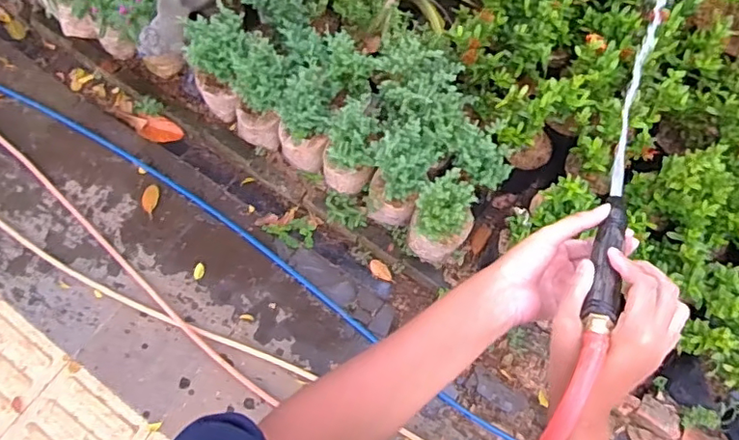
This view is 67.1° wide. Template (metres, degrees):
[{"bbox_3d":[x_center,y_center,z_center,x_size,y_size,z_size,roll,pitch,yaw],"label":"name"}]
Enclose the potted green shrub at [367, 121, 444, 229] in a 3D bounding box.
[{"bbox_3d":[0.080,-0.116,1.454,0.150,0.286,0.193,28,70,10],"label":"potted green shrub"}]

